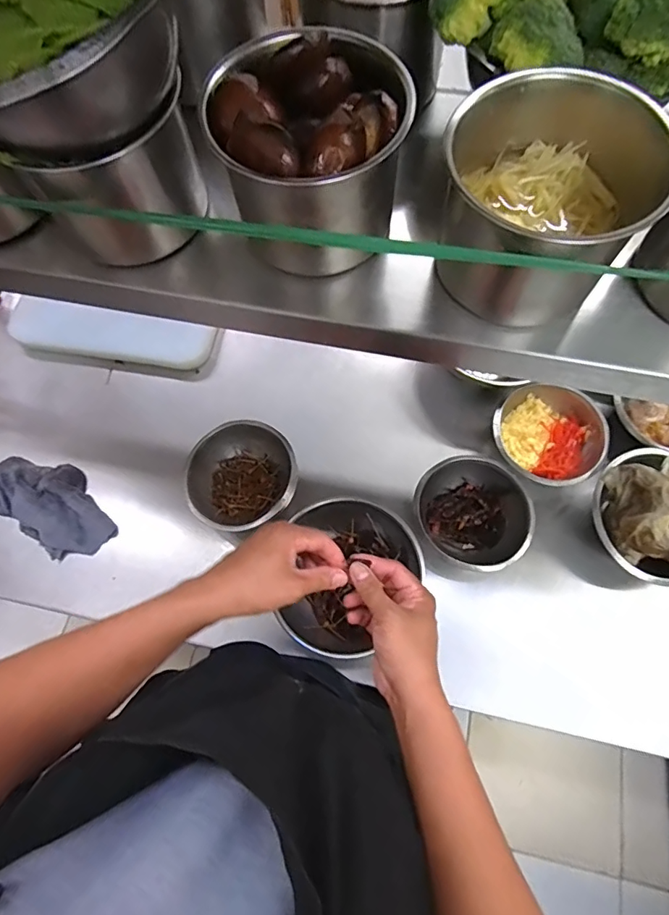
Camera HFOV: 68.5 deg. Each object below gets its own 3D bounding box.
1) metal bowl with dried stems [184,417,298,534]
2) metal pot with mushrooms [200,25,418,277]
[{"bbox_3d":[-0.128,0.026,0.696,0.144,0.082,0.148,-1,70,2],"label":"metal bowl with dried stems"},{"bbox_3d":[-0.014,-0.194,0.316,0.114,0.107,0.113,-1,70,2],"label":"metal pot with mushrooms"}]

